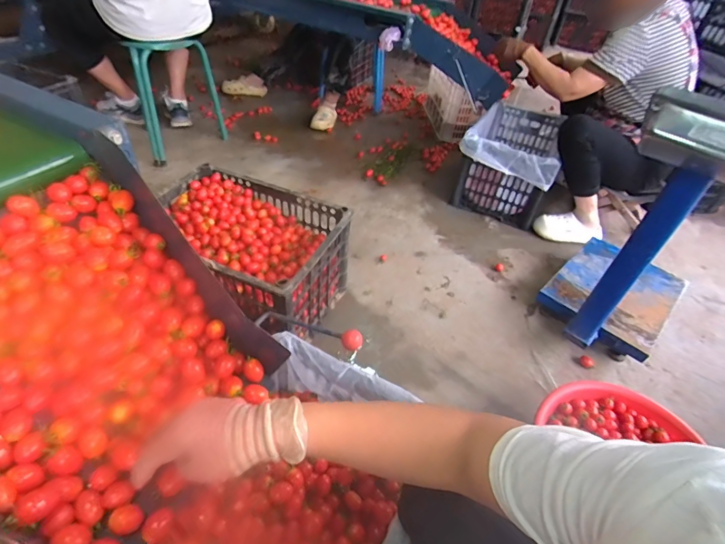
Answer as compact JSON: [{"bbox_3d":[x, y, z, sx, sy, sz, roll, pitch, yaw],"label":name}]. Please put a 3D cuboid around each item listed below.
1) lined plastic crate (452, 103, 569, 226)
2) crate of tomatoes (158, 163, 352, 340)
[{"bbox_3d":[0.592,-0.460,1.611,0.333,0.275,0.483,19,45,13],"label":"lined plastic crate"},{"bbox_3d":[-0.312,-0.037,1.051,0.475,0.276,0.329,21,45,14],"label":"crate of tomatoes"}]

